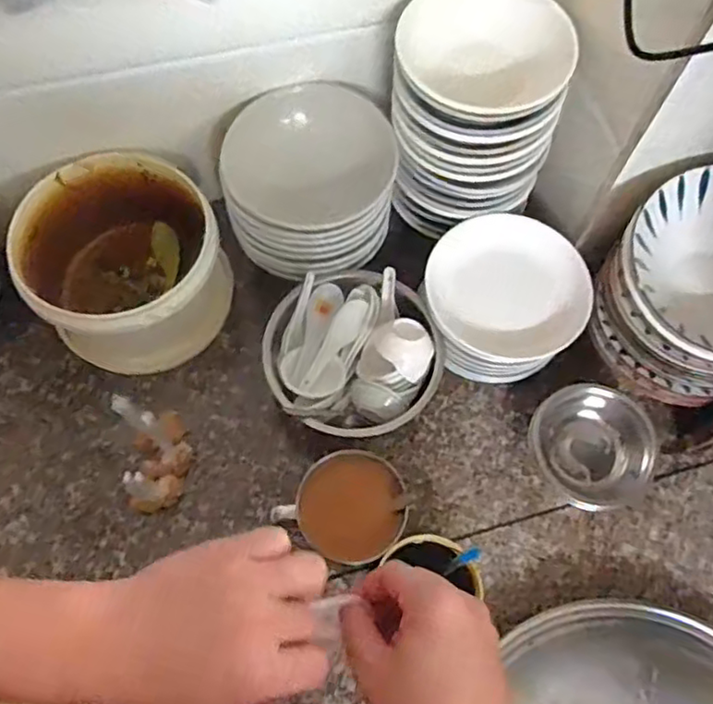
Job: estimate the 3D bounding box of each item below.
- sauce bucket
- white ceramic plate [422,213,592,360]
[{"bbox_3d":[-0.259,-0.099,0.732,0.199,0.128,0.216,1,66,-2],"label":"sauce bucket"},{"bbox_3d":[0.165,-0.072,0.701,0.170,0.061,0.142,24,68,8],"label":"white ceramic plate"}]

